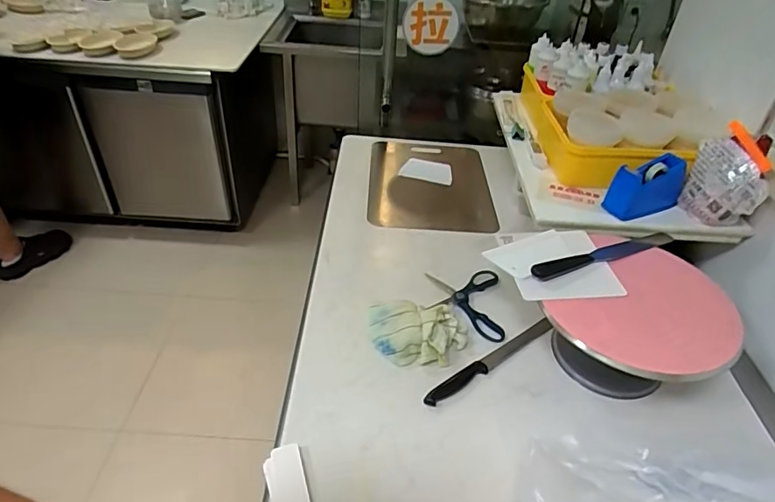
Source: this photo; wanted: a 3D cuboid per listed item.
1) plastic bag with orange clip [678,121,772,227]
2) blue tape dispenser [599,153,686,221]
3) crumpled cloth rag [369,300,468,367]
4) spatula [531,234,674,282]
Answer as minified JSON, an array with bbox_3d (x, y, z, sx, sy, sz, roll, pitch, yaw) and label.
[{"bbox_3d":[0.604,-0.132,0.894,0.122,0.133,0.109,28,45,26],"label":"plastic bag with orange clip"},{"bbox_3d":[0.473,-0.115,0.919,0.136,0.093,0.060,-17,44,-23],"label":"blue tape dispenser"},{"bbox_3d":[0.054,0.135,0.849,0.162,0.042,0.120,-3,40,-8],"label":"crumpled cloth rag"},{"bbox_3d":[0.367,-0.001,0.833,0.310,0.016,0.034,-15,43,-21],"label":"spatula"}]

